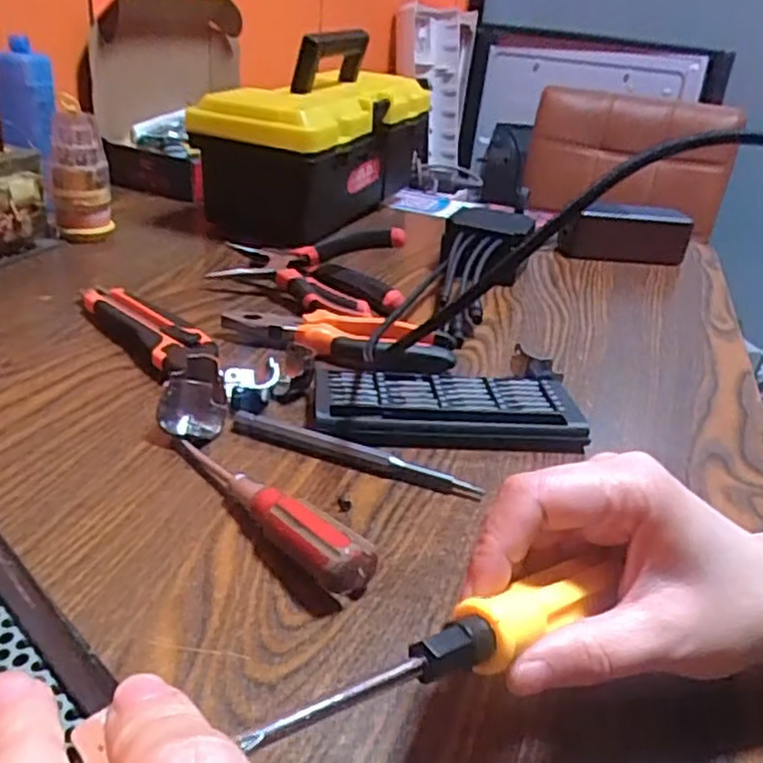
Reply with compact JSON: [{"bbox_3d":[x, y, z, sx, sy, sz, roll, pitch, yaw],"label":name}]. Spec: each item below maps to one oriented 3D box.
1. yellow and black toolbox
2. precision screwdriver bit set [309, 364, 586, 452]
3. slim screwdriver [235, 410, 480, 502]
[{"bbox_3d":[-0.057,-0.270,0.782,0.137,0.182,0.328,18,30,20],"label":"yellow and black toolbox"},{"bbox_3d":[0.039,0.014,0.429,0.156,0.014,0.075,2,28,-8],"label":"precision screwdriver bit set"},{"bbox_3d":[-0.016,0.038,0.373,0.139,0.011,0.009,14,29,14],"label":"slim screwdriver"}]

